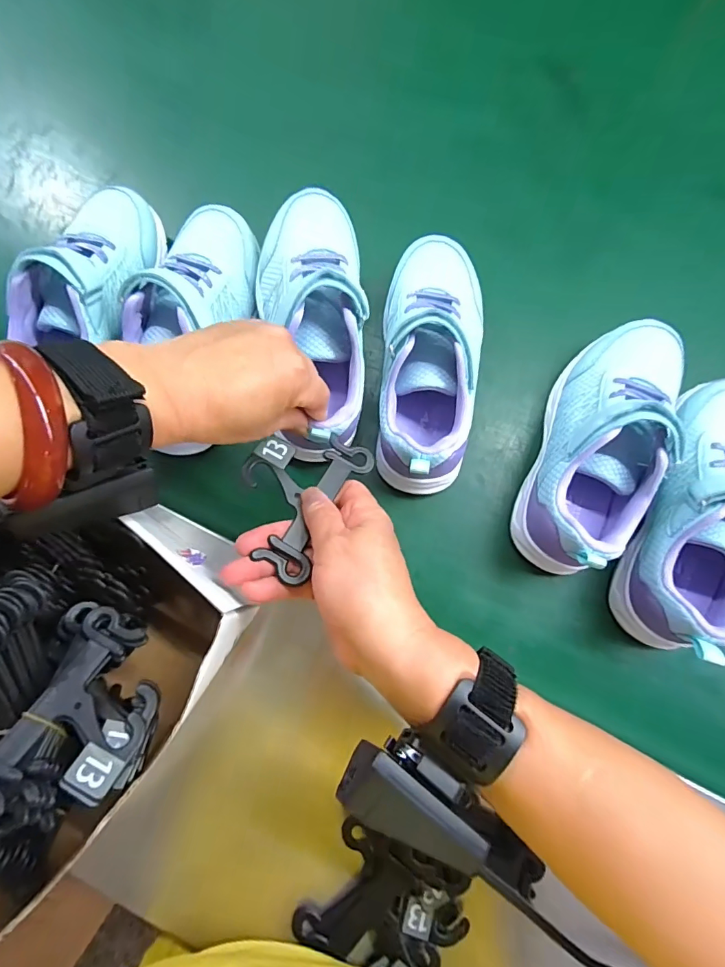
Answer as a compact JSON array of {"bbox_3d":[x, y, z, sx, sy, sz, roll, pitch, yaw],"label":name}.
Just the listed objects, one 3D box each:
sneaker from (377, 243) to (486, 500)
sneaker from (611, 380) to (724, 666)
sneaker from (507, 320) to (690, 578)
[{"bbox_3d":[0.056,-0.100,0.354,0.069,0.091,0.199,7,78,1],"label":"sneaker"},{"bbox_3d":[0.257,0.022,0.335,0.078,0.088,0.207,21,79,4],"label":"sneaker"},{"bbox_3d":[0.183,-0.030,0.341,0.077,0.093,0.201,22,79,4],"label":"sneaker"}]

